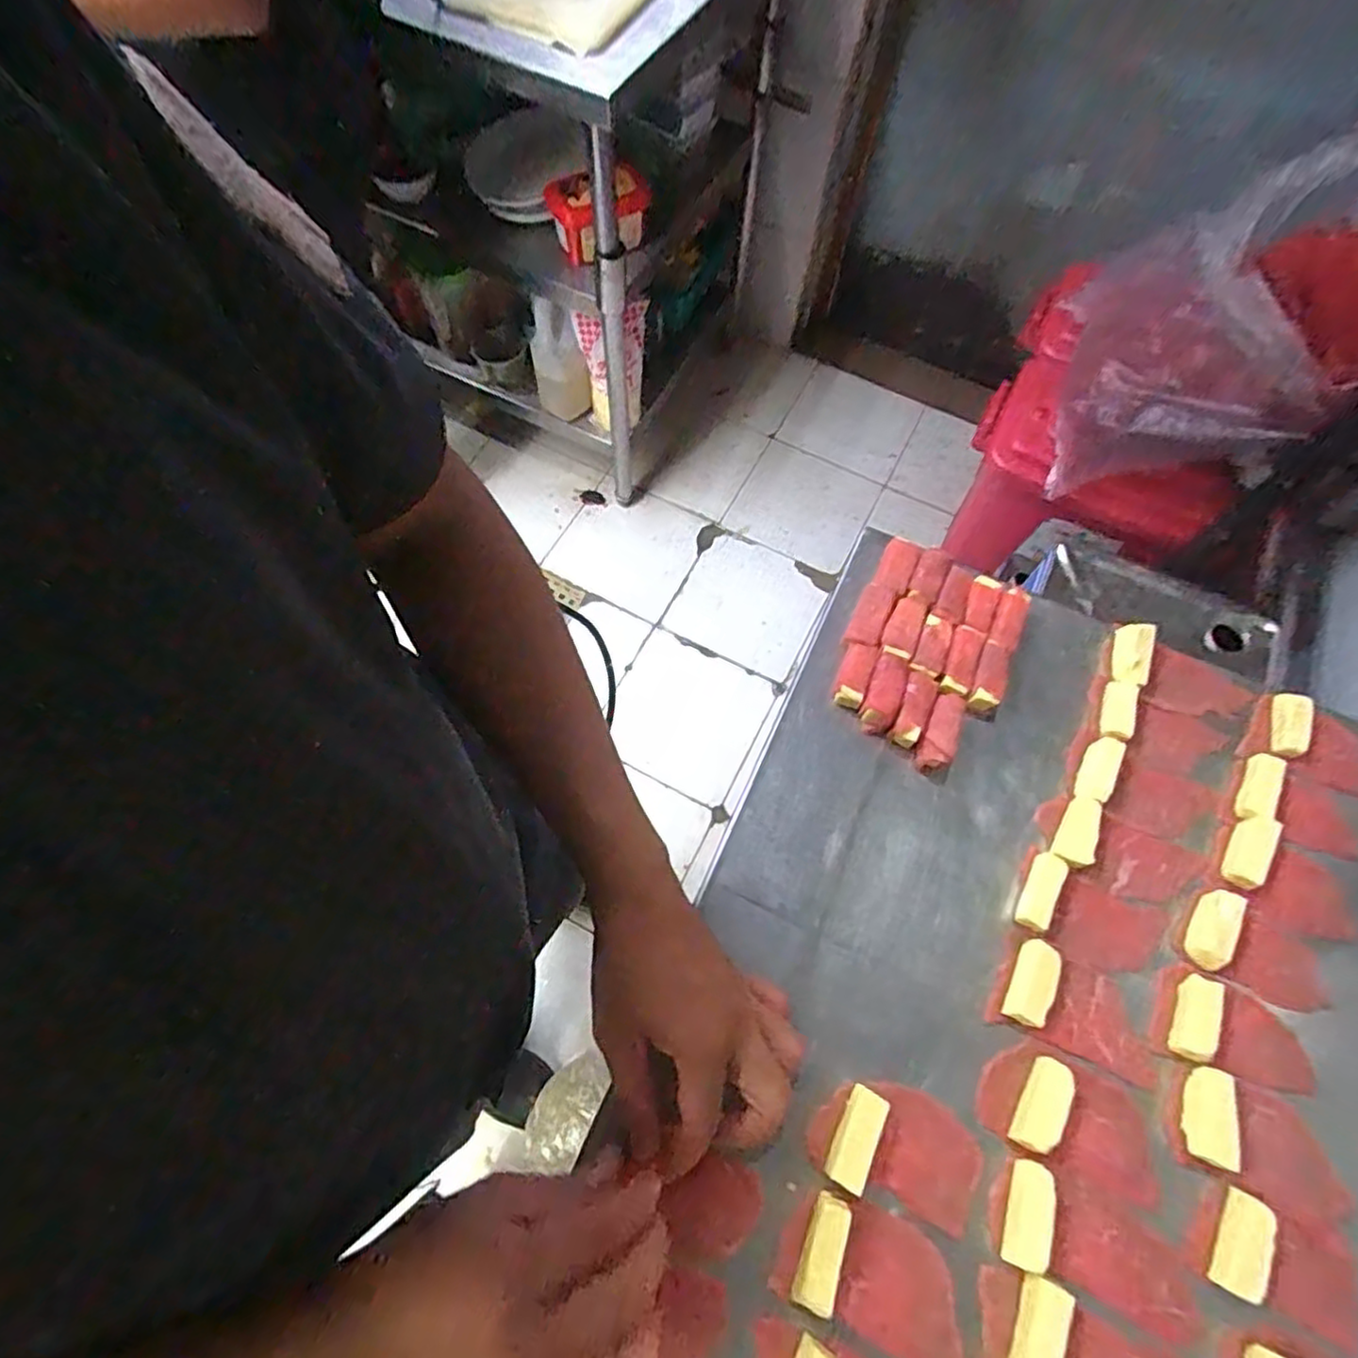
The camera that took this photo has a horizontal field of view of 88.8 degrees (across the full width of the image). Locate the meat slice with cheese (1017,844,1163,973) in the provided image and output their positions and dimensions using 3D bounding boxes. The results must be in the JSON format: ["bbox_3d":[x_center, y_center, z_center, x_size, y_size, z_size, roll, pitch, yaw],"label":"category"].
[{"bbox_3d":[0.257,0.149,0.432,0.088,0.012,0.051,28,68,9],"label":"meat slice with cheese"}]

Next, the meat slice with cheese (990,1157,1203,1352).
[{"bbox_3d":[0.220,0.300,0.365,0.108,0.018,0.047,23,67,7],"label":"meat slice with cheese"}]

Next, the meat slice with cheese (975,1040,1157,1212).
[{"bbox_3d":[0.222,0.246,0.392,0.099,0.017,0.056,25,67,8],"label":"meat slice with cheese"}]

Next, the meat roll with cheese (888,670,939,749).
[{"bbox_3d":[0.163,0.022,0.483,0.021,0.021,0.051,23,67,7],"label":"meat roll with cheese"}]

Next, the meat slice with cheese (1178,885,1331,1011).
[{"bbox_3d":[0.359,0.168,0.431,0.082,0.013,0.054,28,68,9],"label":"meat slice with cheese"}]

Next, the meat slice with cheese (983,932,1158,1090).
[{"bbox_3d":[0.239,0.196,0.417,0.096,0.015,0.056,21,67,6],"label":"meat slice with cheese"}]

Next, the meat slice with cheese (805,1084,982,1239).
[{"bbox_3d":[0.121,0.258,0.382,0.092,0.017,0.055,21,67,6],"label":"meat slice with cheese"}]

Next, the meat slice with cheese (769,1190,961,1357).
[{"bbox_3d":[0.102,0.305,0.352,0.098,0.024,0.054,23,67,7],"label":"meat slice with cheese"}]

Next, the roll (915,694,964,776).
[{"bbox_3d":[0.179,0.037,0.479,0.023,0.019,0.055,22,67,7],"label":"roll"}]

